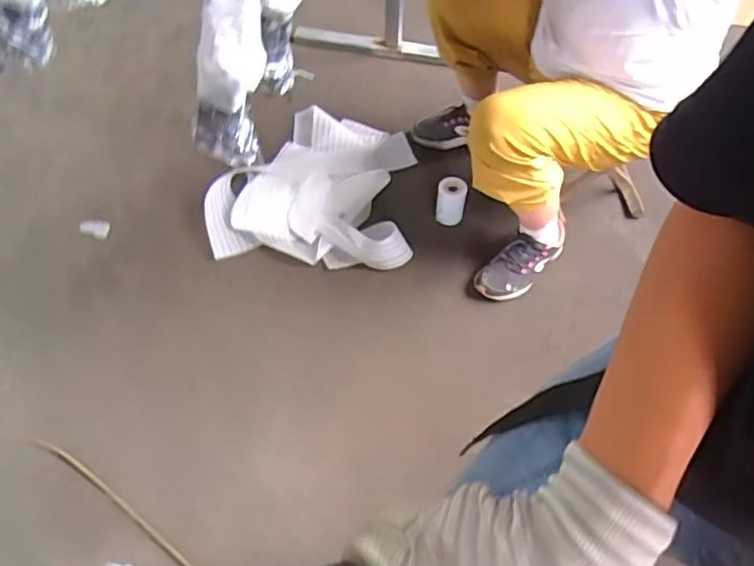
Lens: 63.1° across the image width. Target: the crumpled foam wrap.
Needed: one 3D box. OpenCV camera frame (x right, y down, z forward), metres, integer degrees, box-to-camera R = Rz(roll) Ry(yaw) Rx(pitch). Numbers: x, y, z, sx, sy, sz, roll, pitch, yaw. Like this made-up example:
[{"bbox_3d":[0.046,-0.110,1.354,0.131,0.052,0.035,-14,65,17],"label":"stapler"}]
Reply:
[{"bbox_3d":[-0.160,-0.283,1.568,0.498,0.109,0.510,4,56,2],"label":"crumpled foam wrap"}]

